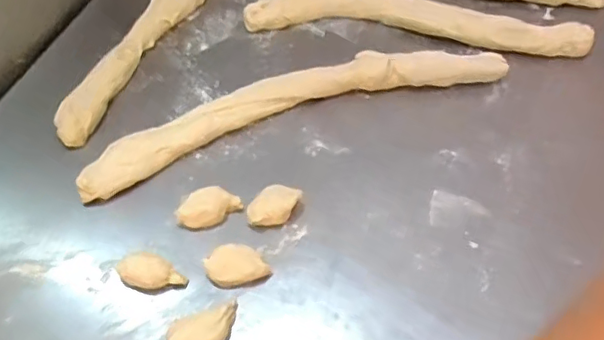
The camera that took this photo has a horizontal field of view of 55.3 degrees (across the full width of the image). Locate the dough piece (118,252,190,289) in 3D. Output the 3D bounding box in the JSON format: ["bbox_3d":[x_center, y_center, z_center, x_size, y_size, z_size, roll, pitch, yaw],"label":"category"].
[{"bbox_3d":[-0.163,0.111,0.629,0.073,0.038,0.039,15,58,13],"label":"dough piece"}]

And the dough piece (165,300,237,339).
[{"bbox_3d":[-0.098,0.164,0.585,0.078,0.035,0.034,-27,59,-15],"label":"dough piece"}]

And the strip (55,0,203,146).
[{"bbox_3d":[-0.188,-0.255,0.868,0.059,0.031,0.565,19,59,15],"label":"strip"}]

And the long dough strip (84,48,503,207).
[{"bbox_3d":[-0.008,-0.082,0.748,0.564,0.037,0.090,-17,57,-9],"label":"long dough strip"}]

